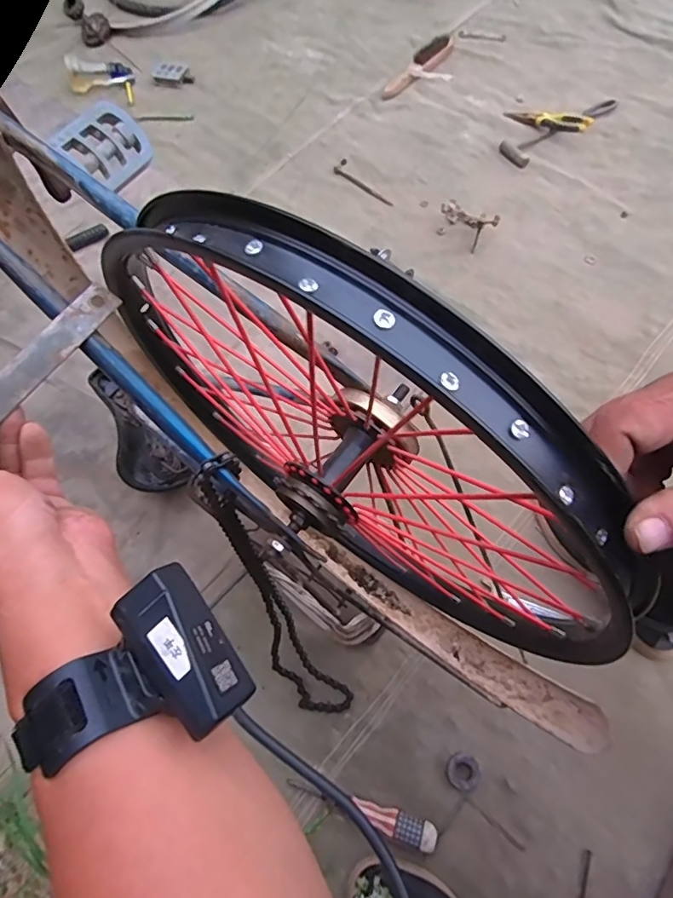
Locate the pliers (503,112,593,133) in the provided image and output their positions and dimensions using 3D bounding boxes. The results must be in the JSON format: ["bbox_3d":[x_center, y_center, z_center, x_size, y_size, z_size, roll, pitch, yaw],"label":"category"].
[{"bbox_3d":[0.494,-0.768,1.188,0.056,0.025,0.210,-38,50,-13],"label":"pliers"}]

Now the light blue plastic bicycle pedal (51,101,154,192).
[{"bbox_3d":[-0.234,-0.307,0.521,0.080,0.065,0.019,-49,28,-12],"label":"light blue plastic bicycle pedal"}]

